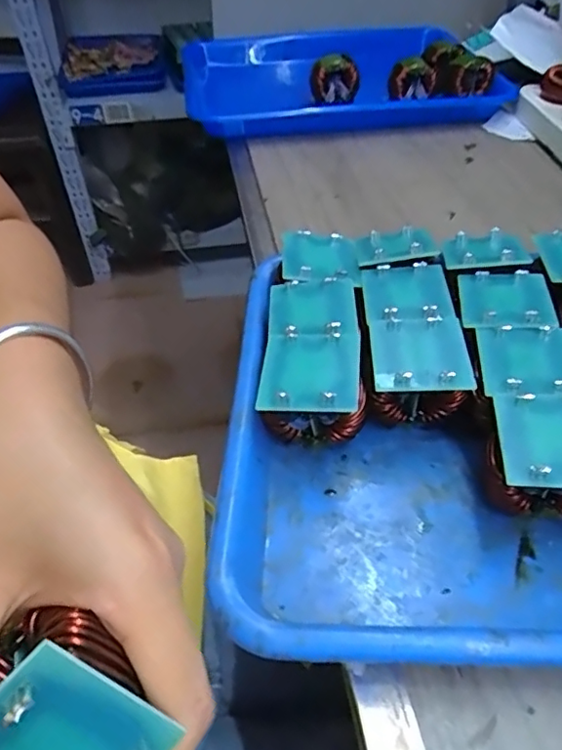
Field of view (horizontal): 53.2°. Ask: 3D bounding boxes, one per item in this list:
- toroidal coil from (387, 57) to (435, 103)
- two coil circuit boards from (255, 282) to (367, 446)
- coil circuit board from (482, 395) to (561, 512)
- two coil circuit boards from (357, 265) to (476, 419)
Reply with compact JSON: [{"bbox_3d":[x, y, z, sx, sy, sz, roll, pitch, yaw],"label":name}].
[{"bbox_3d":[0.132,-0.299,0.570,0.046,0.034,0.029,9,46,11],"label":"toroidal coil"},{"bbox_3d":[0.016,-0.005,0.288,0.047,0.040,0.090,2,45,4],"label":"two coil circuit boards"},{"bbox_3d":[0.113,0.040,0.246,0.046,0.049,0.045,4,45,6],"label":"coil circuit board"},{"bbox_3d":[0.067,-0.017,0.298,0.044,0.038,0.093,0,45,2],"label":"two coil circuit boards"}]

